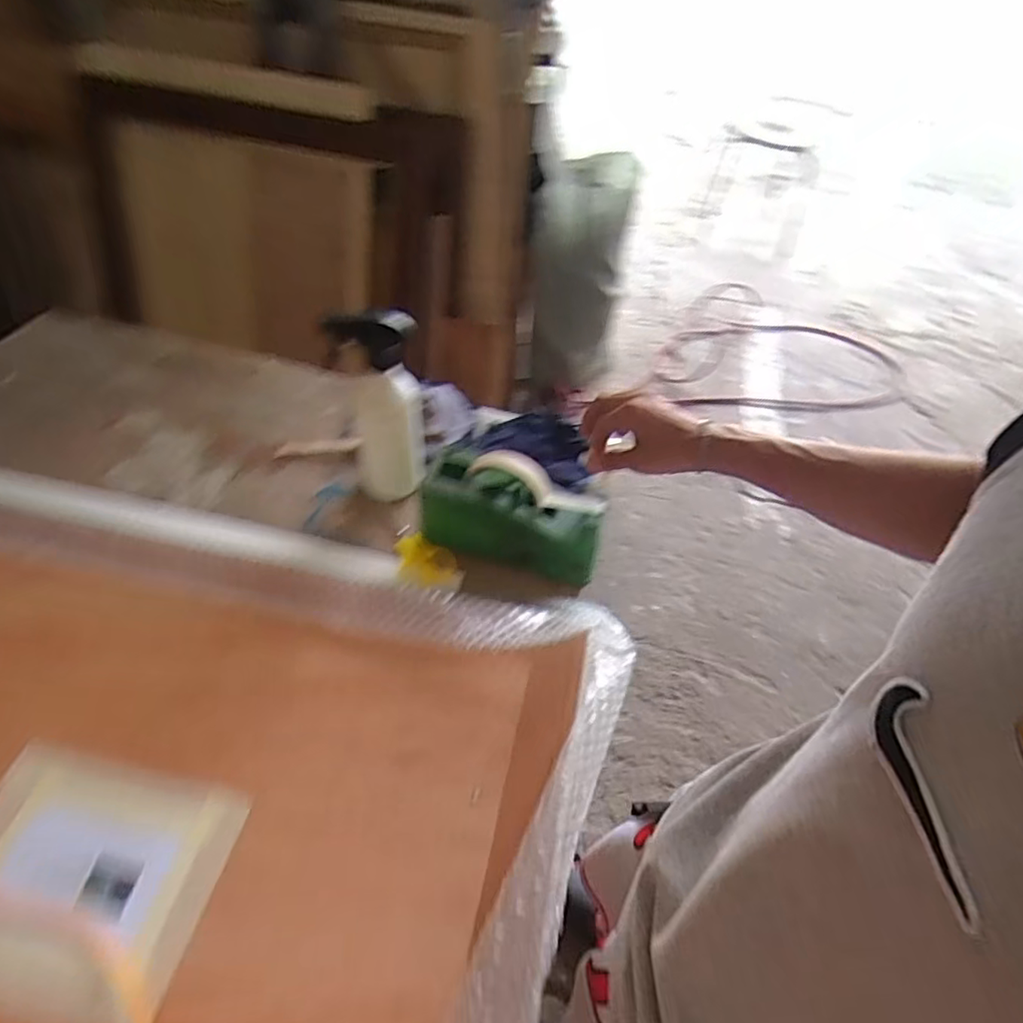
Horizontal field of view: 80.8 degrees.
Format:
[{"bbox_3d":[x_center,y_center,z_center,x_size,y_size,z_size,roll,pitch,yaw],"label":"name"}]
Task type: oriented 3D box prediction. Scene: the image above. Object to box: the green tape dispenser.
[{"bbox_3d":[0.003,-0.006,0.661,0.188,0.111,0.087,11,48,4],"label":"green tape dispenser"}]

